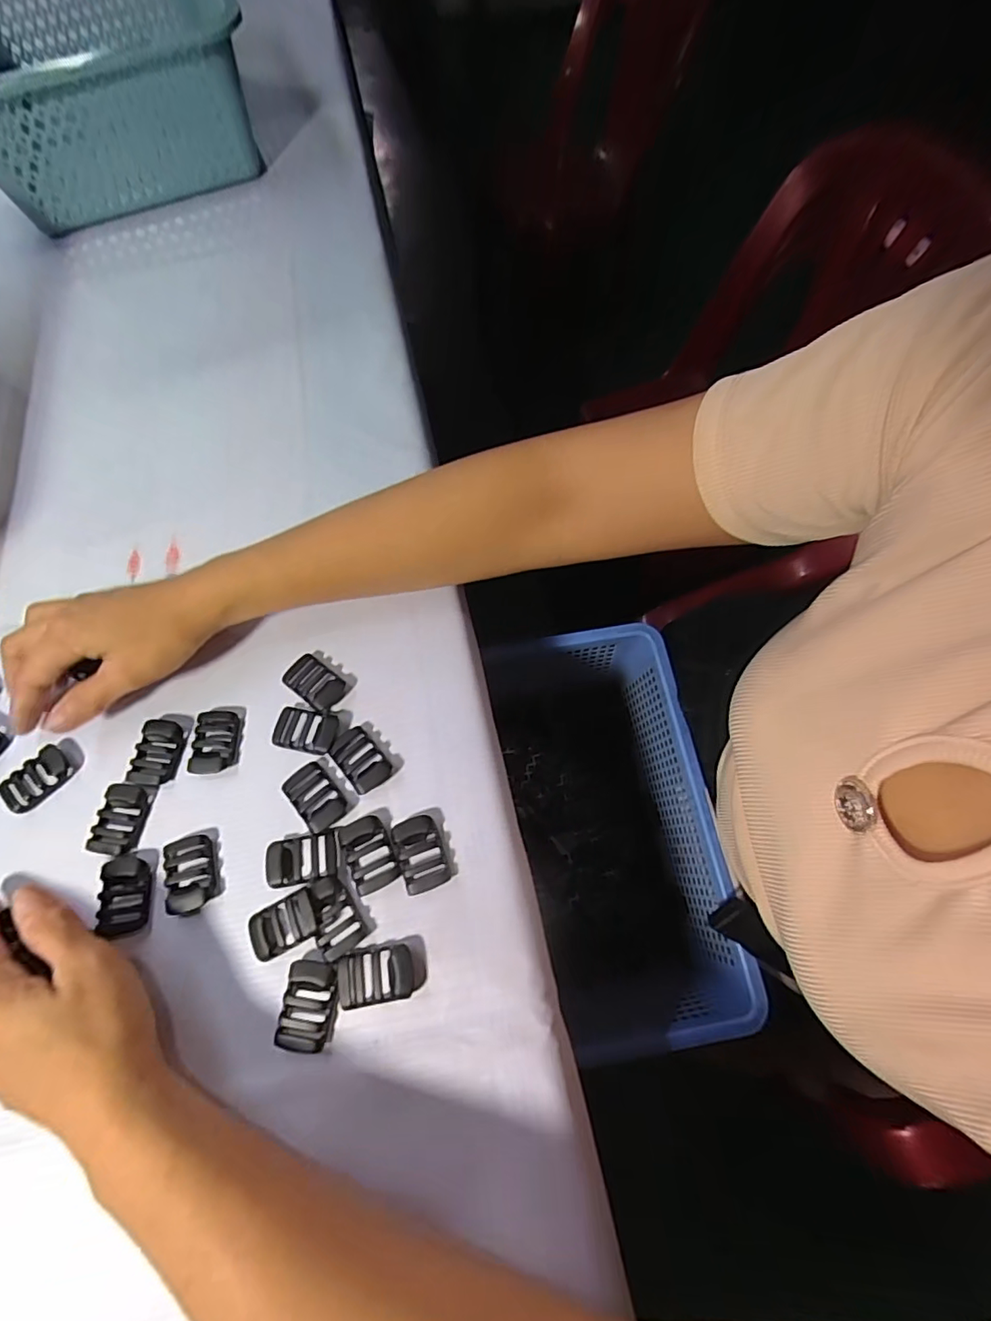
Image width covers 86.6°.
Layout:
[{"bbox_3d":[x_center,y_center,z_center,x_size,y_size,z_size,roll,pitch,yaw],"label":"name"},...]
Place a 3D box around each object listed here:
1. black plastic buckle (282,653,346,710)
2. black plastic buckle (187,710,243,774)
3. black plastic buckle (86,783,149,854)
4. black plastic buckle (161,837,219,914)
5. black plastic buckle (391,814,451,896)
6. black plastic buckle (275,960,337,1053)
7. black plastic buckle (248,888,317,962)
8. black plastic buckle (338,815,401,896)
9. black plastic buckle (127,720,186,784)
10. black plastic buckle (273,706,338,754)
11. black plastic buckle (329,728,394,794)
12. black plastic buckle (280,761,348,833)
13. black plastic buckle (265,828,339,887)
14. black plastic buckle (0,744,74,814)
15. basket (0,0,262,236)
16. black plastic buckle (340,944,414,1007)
[{"bbox_3d":[-0.114,0.012,0.331,0.037,0.004,0.024,31,72,15],"label":"black plastic buckle"},{"bbox_3d":[-0.169,0.049,0.318,0.026,0.009,0.038,-3,67,2],"label":"black plastic buckle"},{"bbox_3d":[-0.217,0.090,0.301,0.024,0.004,0.037,0,67,3],"label":"black plastic buckle"},{"bbox_3d":[-0.168,0.118,0.291,0.025,0.008,0.040,-16,67,-4],"label":"black plastic buckle"},{"bbox_3d":[-0.041,0.105,0.288,0.024,0.008,0.038,-21,68,-6],"label":"black plastic buckle"},{"bbox_3d":[-0.094,0.172,0.263,0.025,0.005,0.038,2,67,4],"label":"black plastic buckle"},{"bbox_3d":[-0.112,0.138,0.276,0.037,0.005,0.023,-25,68,-8],"label":"black plastic buckle"},{"bbox_3d":[-0.069,0.105,0.289,0.025,0.005,0.039,-23,68,-6],"label":"black plastic buckle"},{"bbox_3d":[-0.203,0.055,0.316,0.027,0.004,0.038,3,67,4],"label":"black plastic buckle"},{"bbox_3d":[-0.115,0.042,0.319,0.039,0.004,0.025,7,68,6],"label":"black plastic buckle"},{"bbox_3d":[-0.080,0.058,0.310,0.023,0.007,0.038,-40,71,-13],"label":"black plastic buckle"},{"bbox_3d":[-0.104,0.078,0.303,0.024,0.004,0.037,-40,71,-13],"label":"black plastic buckle"},{"bbox_3d":[-0.106,0.109,0.291,0.038,0.009,0.024,-10,67,-1],"label":"black plastic buckle"},{"bbox_3d":[-0.275,0.071,0.315,0.026,0.004,0.039,41,75,18],"label":"black plastic buckle"},{"bbox_3d":[-0.413,-0.630,0.554,0.270,0.106,0.353,-19,67,-5],"label":"basket"},{"bbox_3d":[-0.061,0.159,0.267,0.037,0.006,0.024,-10,67,-1],"label":"black plastic buckle"}]

